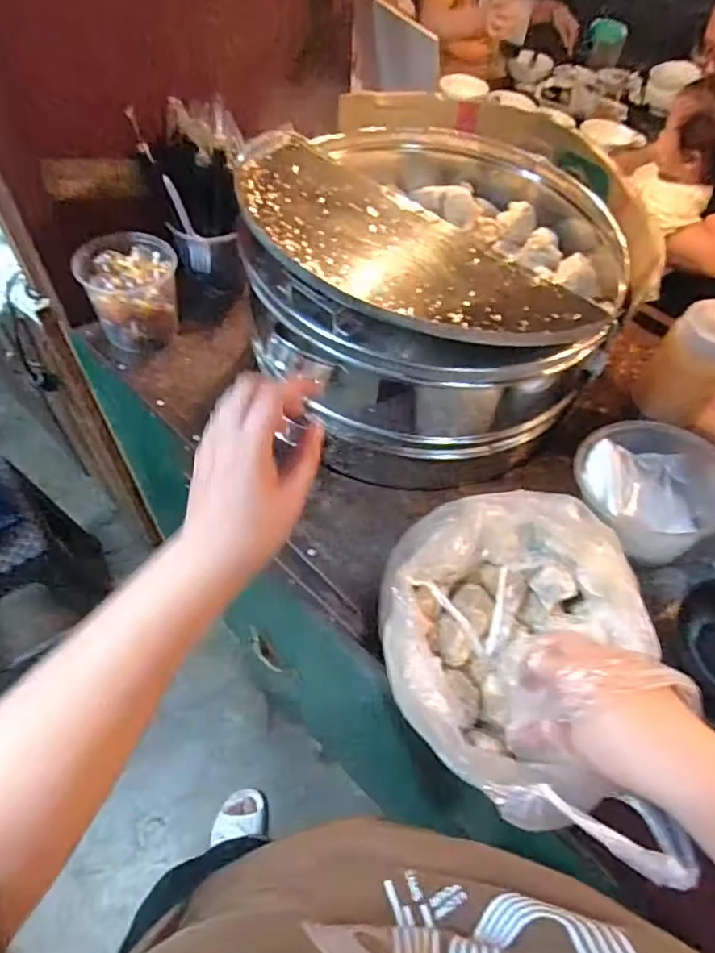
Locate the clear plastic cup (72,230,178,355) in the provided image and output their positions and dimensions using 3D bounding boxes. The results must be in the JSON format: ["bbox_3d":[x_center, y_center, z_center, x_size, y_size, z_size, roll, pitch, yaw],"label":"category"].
[{"bbox_3d":[-0.278,-0.233,0.732,0.109,0.098,0.110,2,55,-3],"label":"clear plastic cup"}]

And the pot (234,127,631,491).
[{"bbox_3d":[0.089,-0.239,0.684,0.383,0.229,0.444,8,55,2],"label":"pot"}]

